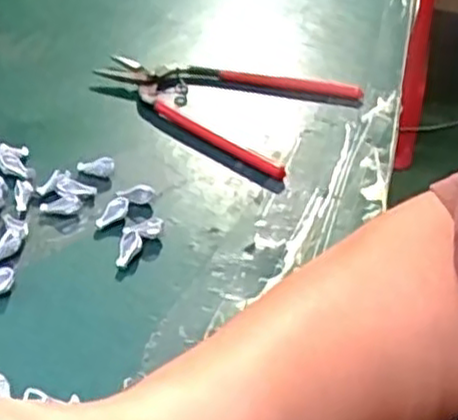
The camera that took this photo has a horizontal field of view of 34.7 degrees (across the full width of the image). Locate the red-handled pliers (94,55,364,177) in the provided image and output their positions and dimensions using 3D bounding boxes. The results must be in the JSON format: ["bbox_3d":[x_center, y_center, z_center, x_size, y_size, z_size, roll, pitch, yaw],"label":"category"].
[{"bbox_3d":[-0.004,-0.080,0.481,0.146,0.012,0.113,25,45,20],"label":"red-handled pliers"}]

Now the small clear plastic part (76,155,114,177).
[{"bbox_3d":[-0.074,-0.025,0.410,0.022,0.011,0.009,2,40,16],"label":"small clear plastic part"}]

